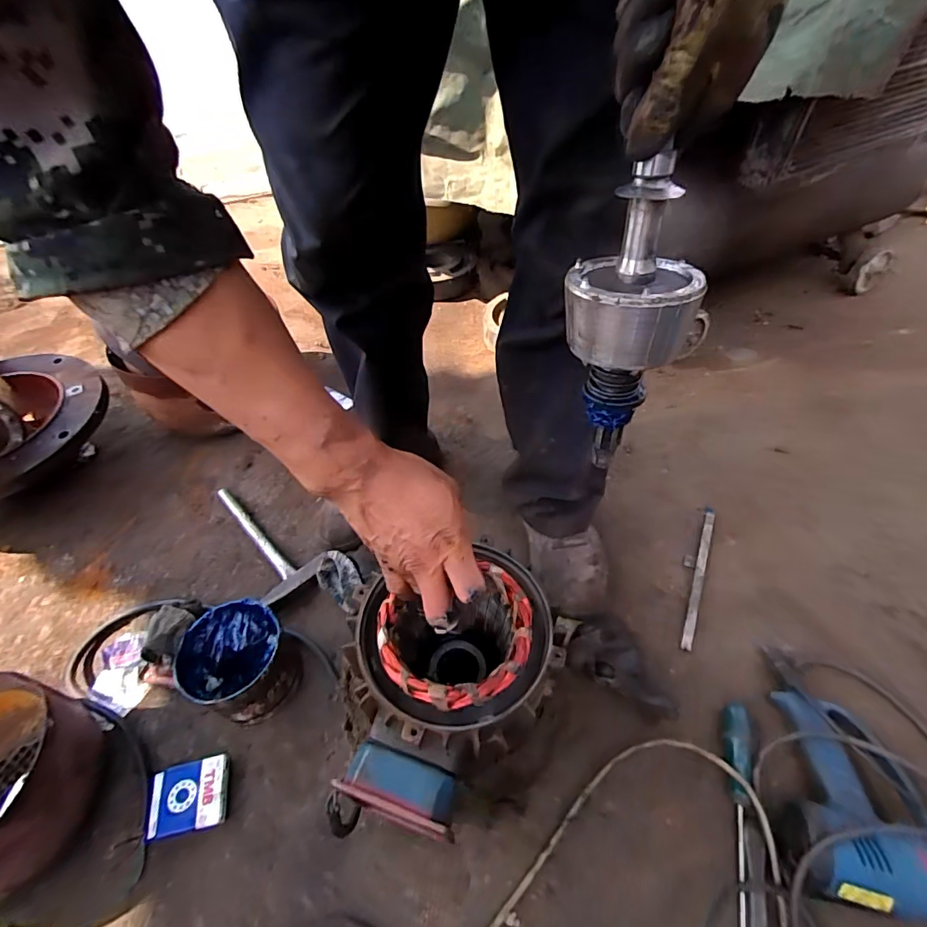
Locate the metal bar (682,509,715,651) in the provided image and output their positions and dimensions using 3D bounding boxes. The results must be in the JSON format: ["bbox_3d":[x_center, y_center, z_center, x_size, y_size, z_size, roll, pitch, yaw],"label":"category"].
[{"bbox_3d":[0.350,0.161,0.703,0.014,0.013,0.248,17,53,19],"label":"metal bar"}]

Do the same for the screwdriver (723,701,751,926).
[{"bbox_3d":[0.288,0.371,0.504,0.026,0.022,0.224,13,51,16],"label":"screwdriver"}]

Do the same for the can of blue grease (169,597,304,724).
[{"bbox_3d":[-0.279,0.251,0.603,0.124,0.109,0.112,28,57,23],"label":"can of blue grease"}]

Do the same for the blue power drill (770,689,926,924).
[{"bbox_3d":[0.459,0.350,0.476,0.248,0.076,0.187,12,52,11],"label":"blue power drill"}]

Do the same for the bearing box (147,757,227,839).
[{"bbox_3d":[-0.311,0.376,0.536,0.081,0.028,0.068,-11,49,-4],"label":"bearing box"}]

